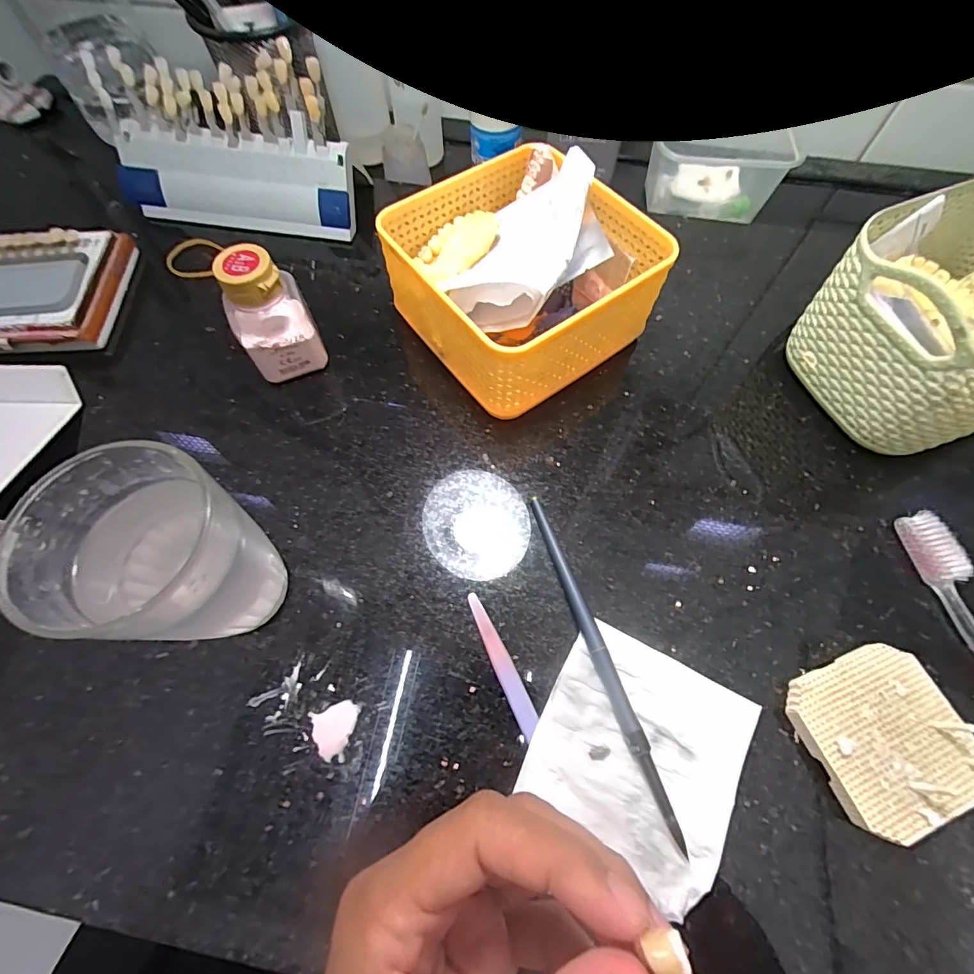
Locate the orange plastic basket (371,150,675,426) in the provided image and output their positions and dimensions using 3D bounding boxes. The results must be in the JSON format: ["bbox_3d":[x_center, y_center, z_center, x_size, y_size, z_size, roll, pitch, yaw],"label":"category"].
[{"bbox_3d":[0.020,-0.130,0.276,0.129,0.073,0.135,-36,71,-16],"label":"orange plastic basket"}]

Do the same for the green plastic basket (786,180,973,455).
[{"bbox_3d":[0.271,-0.097,0.251,0.167,0.092,0.110,-20,67,-9],"label":"green plastic basket"}]

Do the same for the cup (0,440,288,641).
[{"bbox_3d":[-0.127,0.034,0.188,0.064,0.094,0.066,0,66,0],"label":"cup"}]

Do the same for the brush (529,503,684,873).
[{"bbox_3d":[0.054,0.078,0.217,0.009,0.008,0.163,-17,67,-8],"label":"brush"}]

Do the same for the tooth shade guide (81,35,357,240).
[{"bbox_3d":[-0.184,-0.242,0.327,0.176,0.092,0.032,9,31,4],"label":"tooth shade guide"}]

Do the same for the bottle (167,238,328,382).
[{"bbox_3d":[-0.128,-0.099,0.256,0.046,0.081,0.034,-22,68,-10],"label":"bottle"}]

